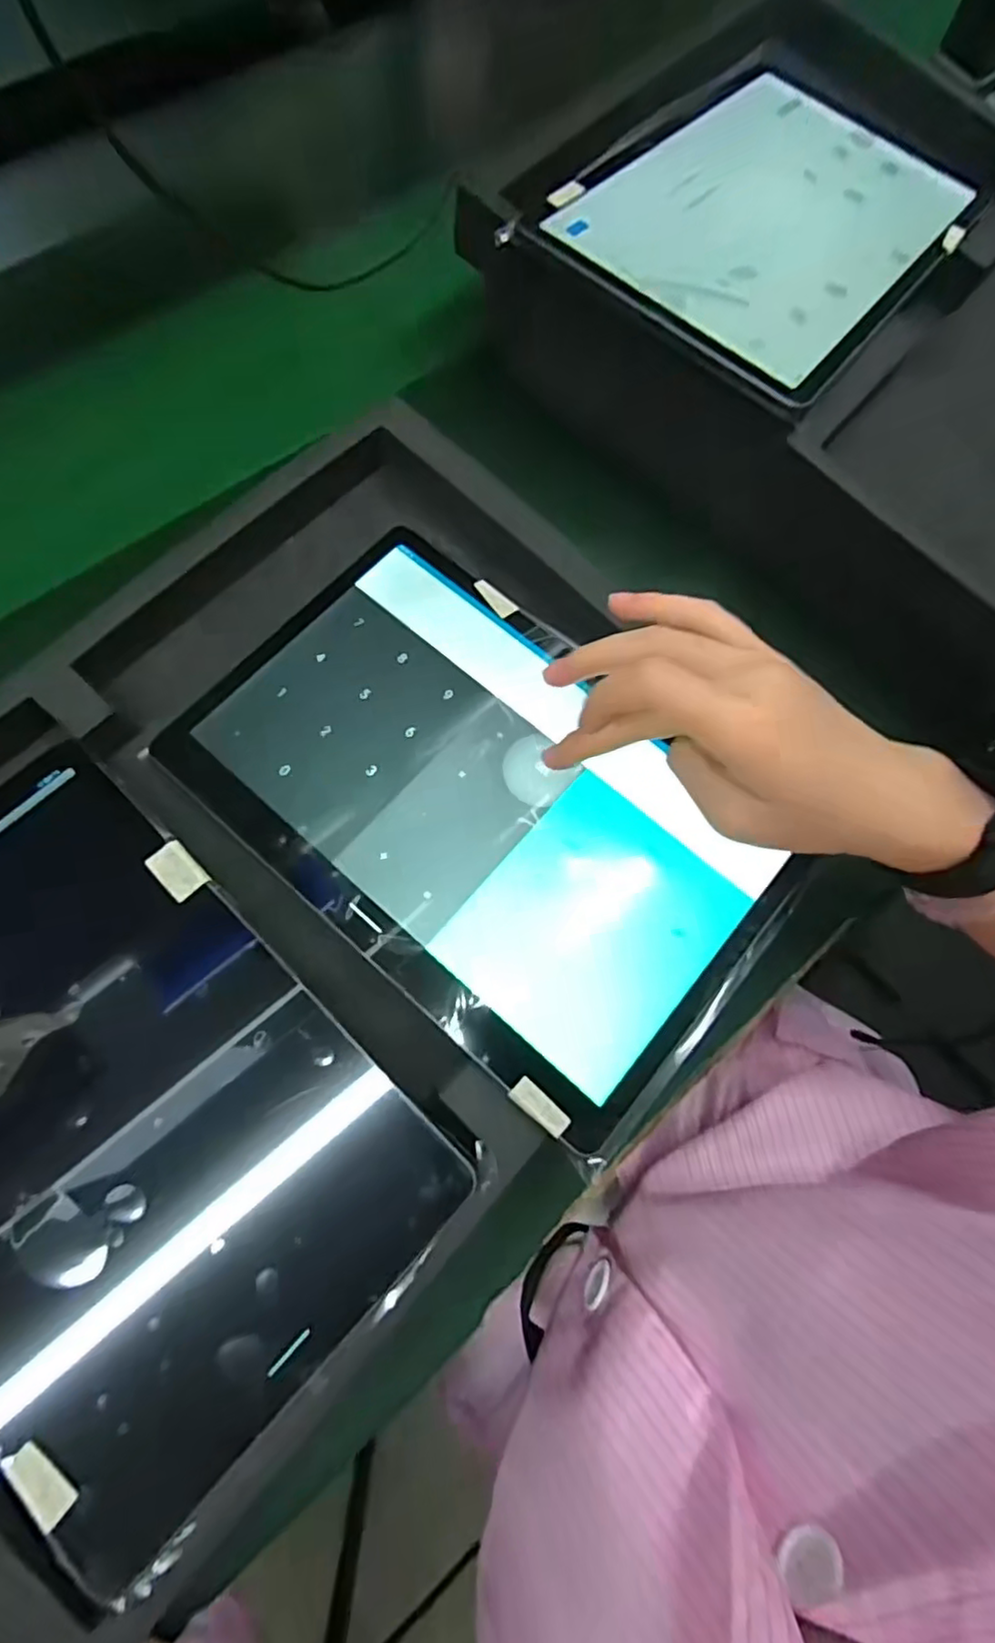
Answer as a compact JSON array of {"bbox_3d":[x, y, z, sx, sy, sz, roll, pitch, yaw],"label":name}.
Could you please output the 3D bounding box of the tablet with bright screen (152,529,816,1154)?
[{"bbox_3d":[-0.008,-0.009,0.289,0.248,0.014,0.160,40,76,13],"label":"tablet with bright screen"}]

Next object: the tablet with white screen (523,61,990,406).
[{"bbox_3d":[0.151,-0.326,0.346,0.161,0.005,0.255,38,70,7],"label":"tablet with white screen"}]

